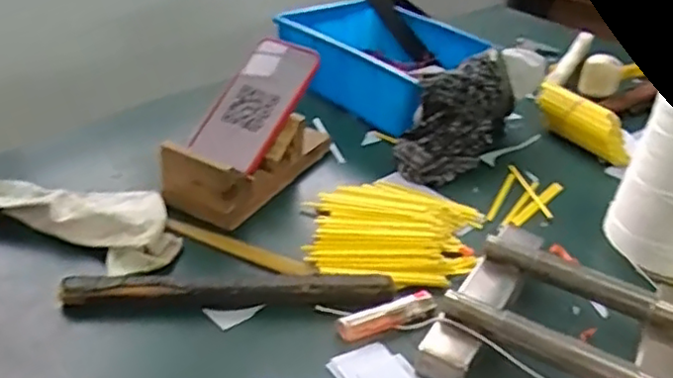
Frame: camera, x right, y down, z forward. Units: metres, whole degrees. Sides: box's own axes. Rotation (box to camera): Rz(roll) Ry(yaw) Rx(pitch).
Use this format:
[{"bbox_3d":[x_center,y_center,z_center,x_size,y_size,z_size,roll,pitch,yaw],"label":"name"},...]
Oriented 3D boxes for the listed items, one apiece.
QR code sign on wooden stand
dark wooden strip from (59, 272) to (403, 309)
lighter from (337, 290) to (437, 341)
[{"bbox_3d":[-0.092,-0.065,0.676,0.097,0.109,0.199,19,34,20],"label":"QR code sign on wooden stand"},{"bbox_3d":[-0.084,0.079,0.533,0.257,0.012,0.029,0,32,-9],"label":"dark wooden strip"},{"bbox_3d":[0.045,0.103,0.534,0.091,0.012,0.026,-16,38,-32],"label":"lighter"}]

